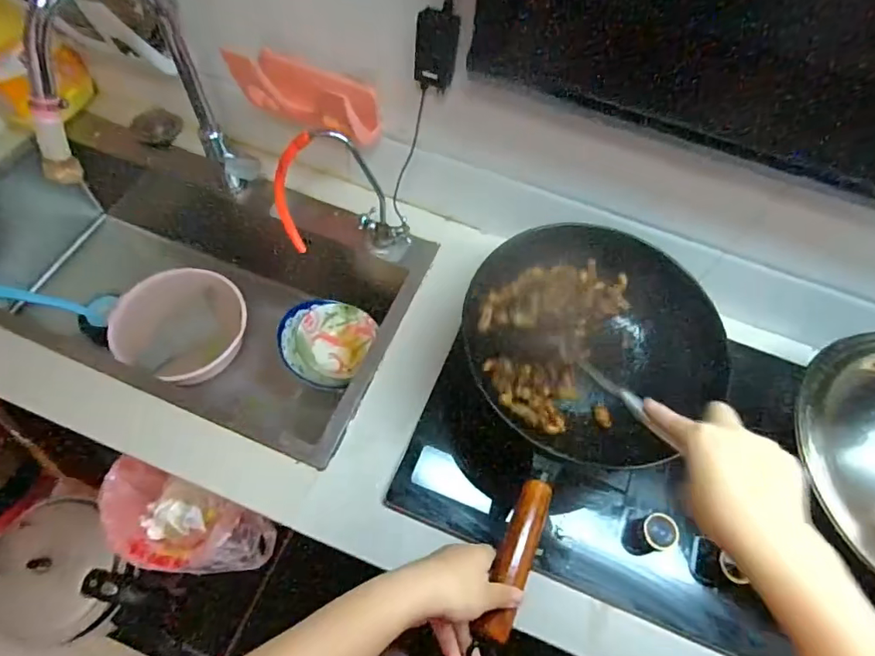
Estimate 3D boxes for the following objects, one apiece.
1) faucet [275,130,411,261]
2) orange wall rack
[{"bbox_3d":[-0.145,-0.199,0.806,0.199,0.232,0.085,-6,63,-7],"label":"faucet"},{"bbox_3d":[-0.195,-0.343,0.770,0.229,0.068,0.062,17,61,-12],"label":"orange wall rack"}]

